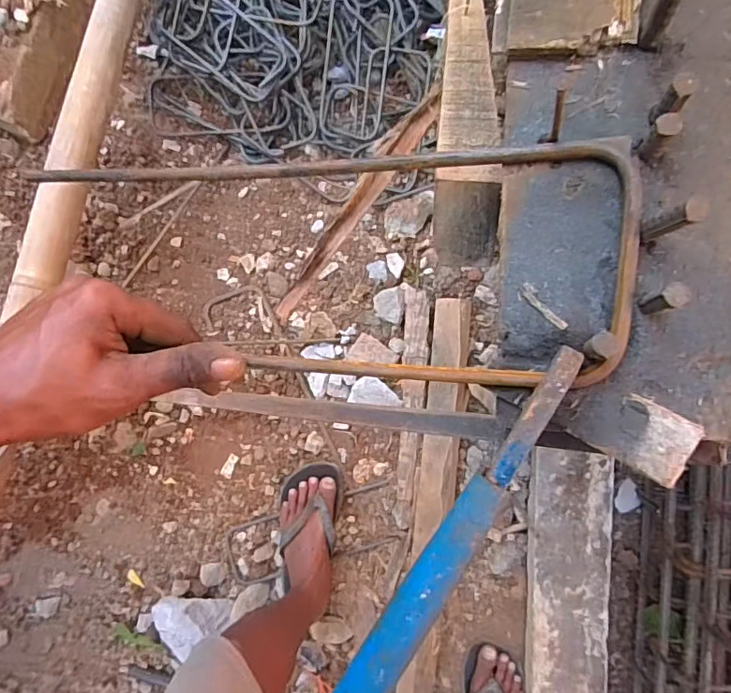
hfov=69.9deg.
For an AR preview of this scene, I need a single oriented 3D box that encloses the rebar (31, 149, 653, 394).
[{"bbox_3d":[-0.050,-0.048,0.295,0.366,0.017,0.119,5,84,18],"label":"rebar"}]

